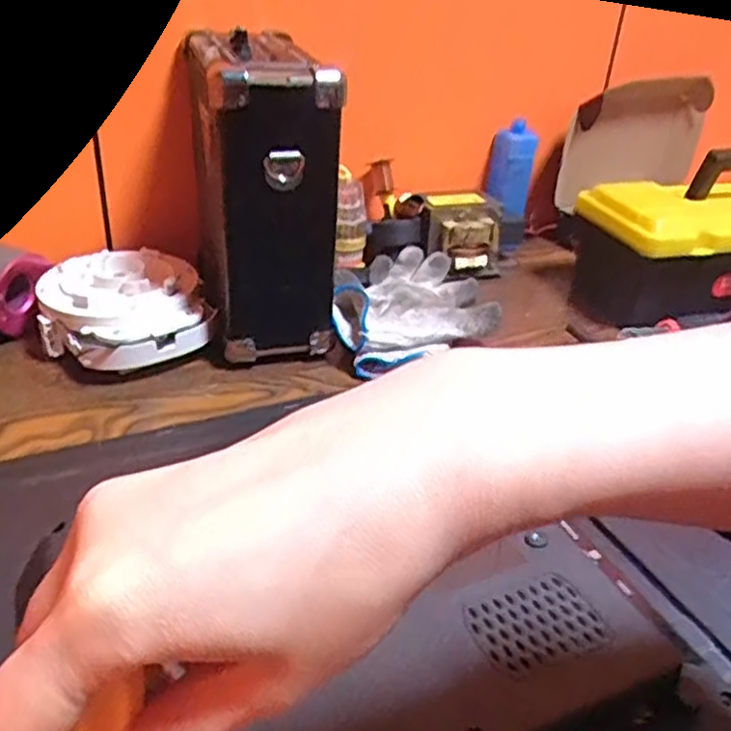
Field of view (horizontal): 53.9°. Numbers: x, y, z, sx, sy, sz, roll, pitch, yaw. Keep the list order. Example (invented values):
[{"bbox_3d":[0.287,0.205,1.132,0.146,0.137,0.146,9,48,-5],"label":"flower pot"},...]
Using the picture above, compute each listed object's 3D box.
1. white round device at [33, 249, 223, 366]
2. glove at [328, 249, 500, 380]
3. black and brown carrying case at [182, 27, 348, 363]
[{"bbox_3d":[-0.210,-0.045,0.629,0.134,0.066,0.127,3,32,-2],"label":"white round device"},{"bbox_3d":[0.051,-0.056,0.685,0.135,0.049,0.191,14,33,16],"label":"glove"},{"bbox_3d":[-0.087,-0.149,0.637,0.121,0.250,0.193,-4,32,-13],"label":"black and brown carrying case"}]

